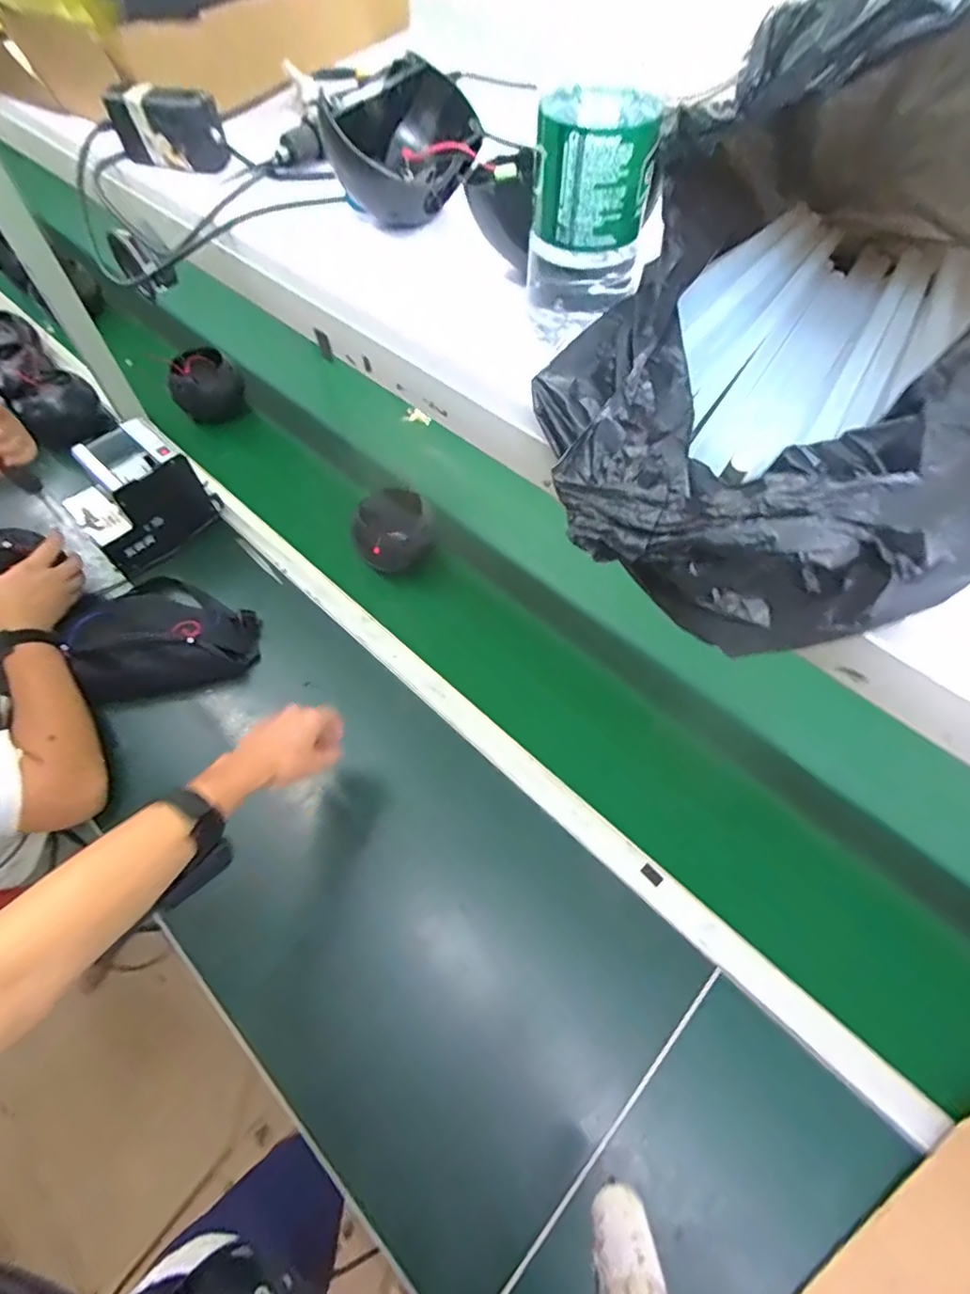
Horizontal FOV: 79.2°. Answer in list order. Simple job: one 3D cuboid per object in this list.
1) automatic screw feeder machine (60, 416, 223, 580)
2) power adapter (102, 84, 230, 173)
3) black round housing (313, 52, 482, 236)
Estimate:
[{"bbox_3d":[-0.551,-0.235,0.931,0.139,0.147,0.182,37,66,20],"label":"automatic screw feeder machine"},{"bbox_3d":[-0.282,-0.461,0.524,0.094,0.054,0.049,27,63,16],"label":"power adapter"},{"bbox_3d":[-0.059,-0.381,0.455,0.102,0.084,0.124,6,59,4],"label":"black round housing"}]

